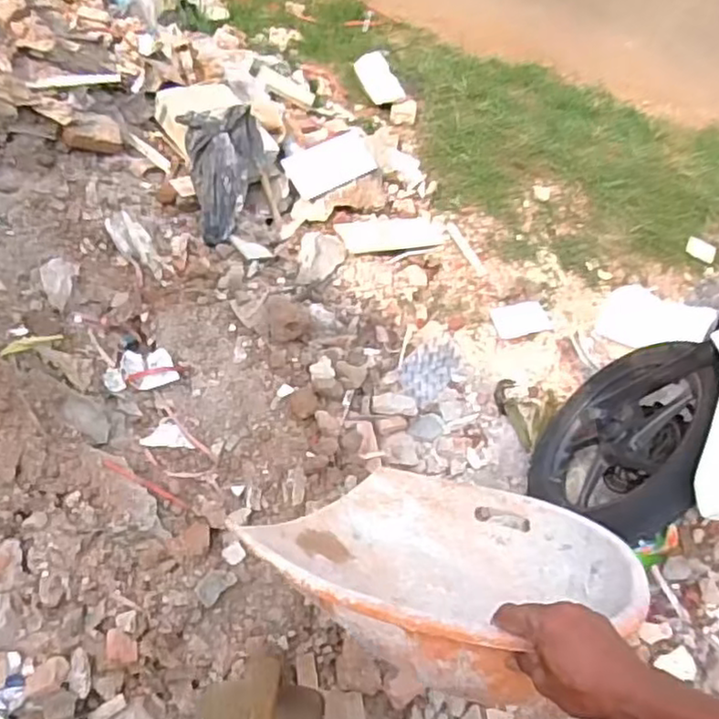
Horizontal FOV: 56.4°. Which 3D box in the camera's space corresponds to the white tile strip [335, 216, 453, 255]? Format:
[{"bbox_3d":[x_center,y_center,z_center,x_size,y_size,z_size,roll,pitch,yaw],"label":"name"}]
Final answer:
[{"bbox_3d":[0.090,-0.342,1.826,0.314,0.014,0.110,-10,59,-23],"label":"white tile strip"}]

